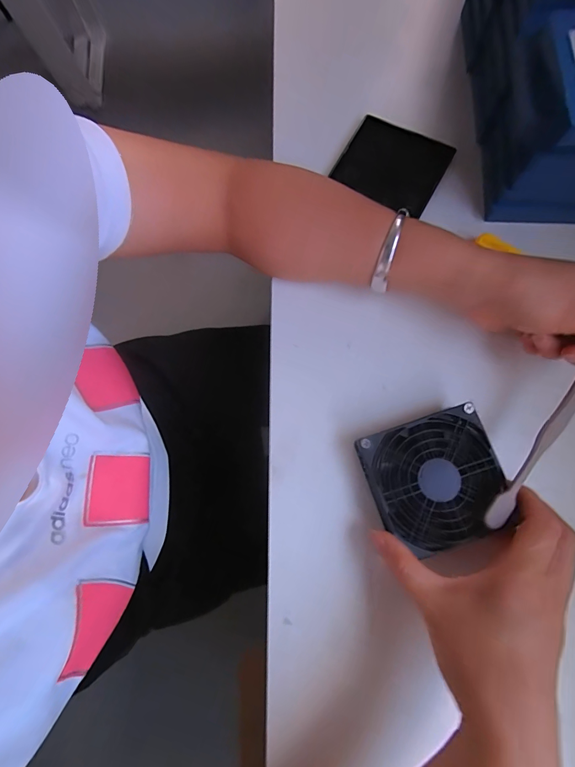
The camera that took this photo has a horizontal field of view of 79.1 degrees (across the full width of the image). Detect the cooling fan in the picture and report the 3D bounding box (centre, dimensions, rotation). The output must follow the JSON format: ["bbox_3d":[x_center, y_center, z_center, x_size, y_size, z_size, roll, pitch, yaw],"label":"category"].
[{"bbox_3d":[0.111,0.072,0.264,0.091,0.031,0.089,-18,79,-3],"label":"cooling fan"}]

